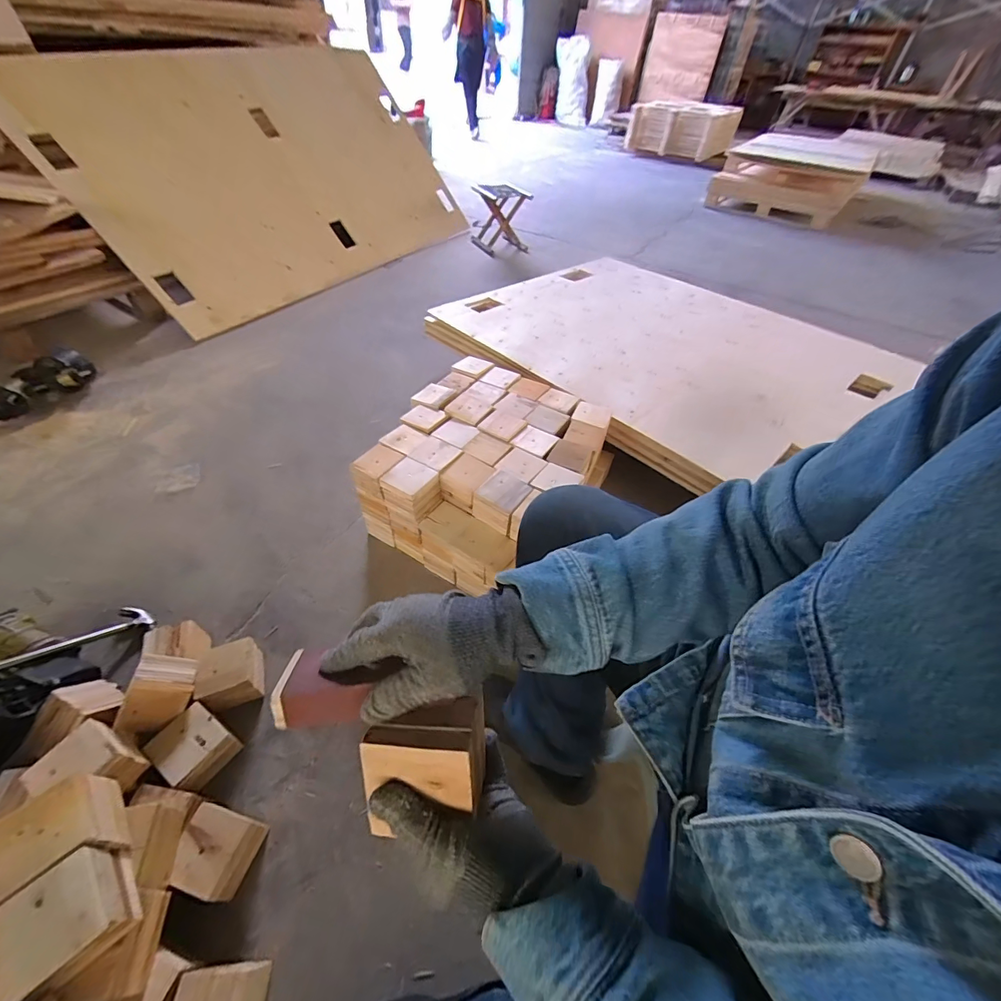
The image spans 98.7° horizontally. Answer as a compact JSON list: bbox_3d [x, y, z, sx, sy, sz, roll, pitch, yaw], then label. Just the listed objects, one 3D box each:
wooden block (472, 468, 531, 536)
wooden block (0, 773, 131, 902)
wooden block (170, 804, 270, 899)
[{"bbox_3d":[0.004,0.002,0.971,0.102,0.084,0.096,31,52,22],"label":"wooden block"},{"bbox_3d":[-0.557,0.422,0.540,0.111,0.075,0.094,-27,55,-26],"label":"wooden block"},{"bbox_3d":[-0.439,0.541,0.665,0.097,0.061,0.100,13,48,7],"label":"wooden block"}]

